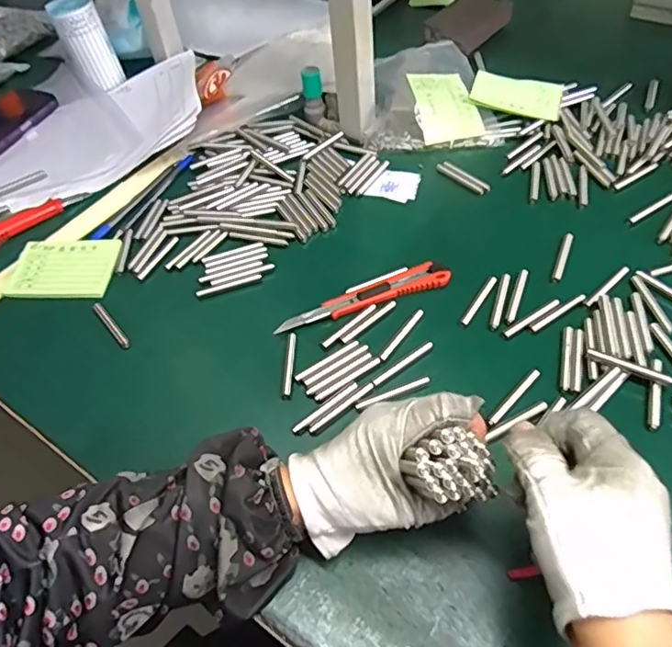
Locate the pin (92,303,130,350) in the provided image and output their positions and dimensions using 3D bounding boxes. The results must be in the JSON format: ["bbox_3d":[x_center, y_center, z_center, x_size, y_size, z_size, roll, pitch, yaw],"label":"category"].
[{"bbox_3d":[-0.191,0.003,0.477,0.008,0.009,0.058,-35,56,-21],"label":"pin"}]

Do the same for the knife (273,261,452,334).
[{"bbox_3d":[0.023,-0.023,0.471,0.149,0.008,0.025,-16,51,-8],"label":"knife"}]

